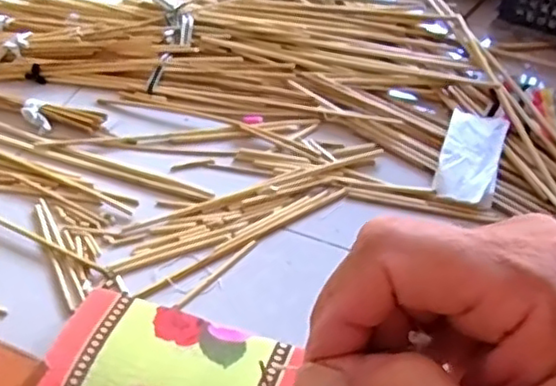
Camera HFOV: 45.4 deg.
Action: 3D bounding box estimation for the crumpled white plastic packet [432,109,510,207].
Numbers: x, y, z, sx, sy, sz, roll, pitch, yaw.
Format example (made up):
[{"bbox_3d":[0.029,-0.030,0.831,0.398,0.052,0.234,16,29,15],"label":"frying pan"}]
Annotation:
[{"bbox_3d":[0.301,-0.057,1.037,0.091,0.030,0.189,14,50,13],"label":"crumpled white plastic packet"}]

